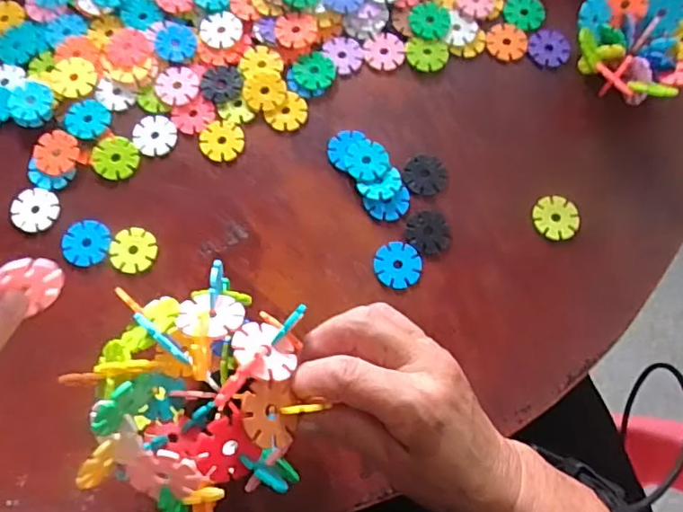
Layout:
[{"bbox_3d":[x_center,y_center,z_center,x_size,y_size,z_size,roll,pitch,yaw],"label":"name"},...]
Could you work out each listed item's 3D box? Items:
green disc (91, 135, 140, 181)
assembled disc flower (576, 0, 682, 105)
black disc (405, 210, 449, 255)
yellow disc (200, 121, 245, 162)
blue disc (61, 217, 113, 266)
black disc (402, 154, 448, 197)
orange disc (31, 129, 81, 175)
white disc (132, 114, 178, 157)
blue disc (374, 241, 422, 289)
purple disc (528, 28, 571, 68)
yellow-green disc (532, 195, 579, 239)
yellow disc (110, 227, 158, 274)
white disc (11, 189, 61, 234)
[{"bbox_3d":[-0.164,-0.071,0.395,0.033,0.004,0.033,0,75,0],"label":"green disc"},{"bbox_3d":[0.214,-0.152,0.402,0.088,0.042,0.086,9,75,3],"label":"assembled disc flower"},{"bbox_3d":[0.061,-0.017,0.377,0.030,0.004,0.029,0,75,0],"label":"black disc"},{"bbox_3d":[-0.088,-0.085,0.400,0.032,0.004,0.032,0,75,0],"label":"yellow disc"},{"bbox_3d":[-0.178,-0.010,0.378,0.032,0.004,0.033,-1,75,0],"label":"blue disc"},{"bbox_3d":[0.060,-0.059,0.390,0.032,0.004,0.030,0,75,0],"label":"black disc"},{"bbox_3d":[-0.206,-0.074,0.393,0.031,0.004,0.032,0,83,-3],"label":"orange disc"},{"bbox_3d":[-0.138,-0.090,0.402,0.032,0.004,0.033,0,75,0],"label":"white disc"},{"bbox_3d":[0.039,0.005,0.371,0.032,0.004,0.032,0,75,0],"label":"blue disc"},{"bbox_3d":[0.162,-0.163,0.423,0.030,0.004,0.035,13,75,4],"label":"purple disc"},{"bbox_3d":[0.152,-0.028,0.385,0.030,0.004,0.033,0,75,0],"label":"yellow-green disc"},{"bbox_3d":[-0.145,-0.004,0.378,0.031,0.004,0.030,0,75,0],"label":"yellow disc"},{"bbox_3d":[-0.217,-0.033,0.385,0.032,0.004,0.032,0,75,0],"label":"white disc"}]

